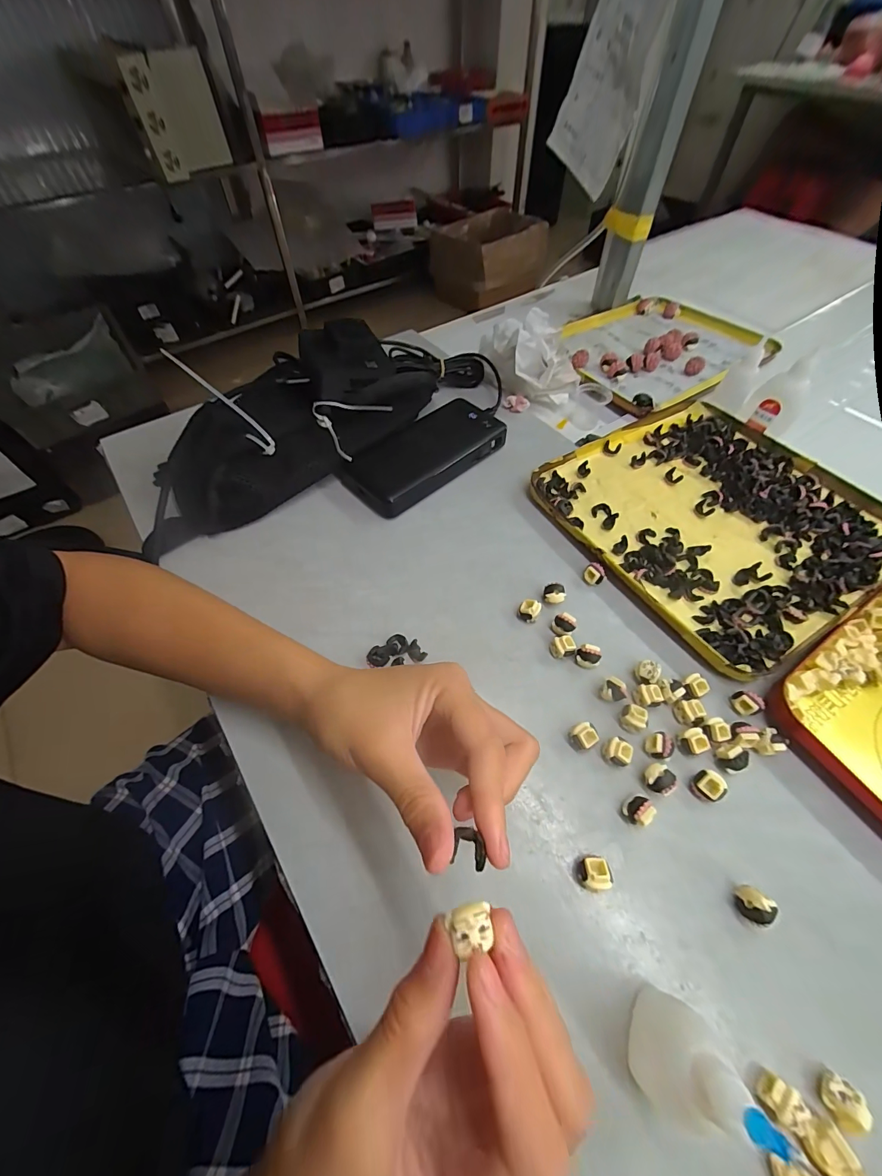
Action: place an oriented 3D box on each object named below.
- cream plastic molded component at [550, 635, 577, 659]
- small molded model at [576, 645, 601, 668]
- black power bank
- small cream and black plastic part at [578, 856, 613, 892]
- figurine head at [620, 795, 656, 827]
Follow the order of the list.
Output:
[{"bbox_3d":[0.087,0.042,0.295,0.016,0.014,0.014,-11,57,-6],"label":"cream plastic molded component"},{"bbox_3d":[0.104,0.049,0.290,0.016,0.016,0.011,14,58,11],"label":"small molded model"},{"bbox_3d":[-0.016,-0.130,0.402,0.158,0.030,0.075,-38,63,-21],"label":"black power bank"},{"bbox_3d":[0.083,0.154,0.222,0.015,0.015,0.015,3,57,4],"label":"small cream and black plastic part"},{"bbox_3d":[0.114,0.129,0.237,0.013,0.015,0.015,-36,63,-20],"label":"figurine head"}]

